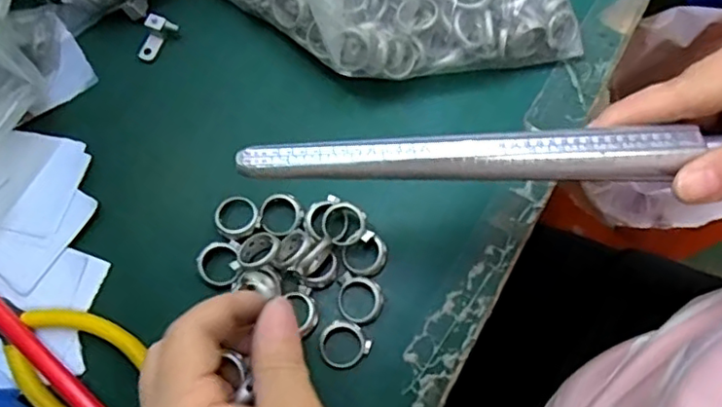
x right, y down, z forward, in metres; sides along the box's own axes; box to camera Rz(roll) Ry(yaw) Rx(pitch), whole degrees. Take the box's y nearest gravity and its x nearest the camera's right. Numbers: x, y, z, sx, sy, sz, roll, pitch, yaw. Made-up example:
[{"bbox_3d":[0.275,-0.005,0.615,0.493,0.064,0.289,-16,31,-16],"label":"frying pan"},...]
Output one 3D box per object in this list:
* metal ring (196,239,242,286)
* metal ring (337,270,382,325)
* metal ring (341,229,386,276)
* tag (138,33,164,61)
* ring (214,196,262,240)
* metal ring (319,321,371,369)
[{"bbox_3d":[-0.067,0.028,0.289,0.021,0.007,0.021,0,74,0],"label":"metal ring"},{"bbox_3d":[-0.001,0.045,0.288,0.023,0.004,0.021,0,74,0],"label":"metal ring"},{"bbox_3d":[0.003,0.025,0.292,0.021,0.007,0.018,-35,77,-9],"label":"metal ring"},{"bbox_3d":[-0.114,-0.085,0.330,0.010,0.004,0.015,27,88,6],"label":"tag"},{"bbox_3d":[-0.060,0.007,0.295,0.021,0.005,0.019,-34,77,-9],"label":"ring"},{"bbox_3d":[-0.008,0.065,0.281,0.022,0.006,0.021,0,74,0],"label":"metal ring"}]

